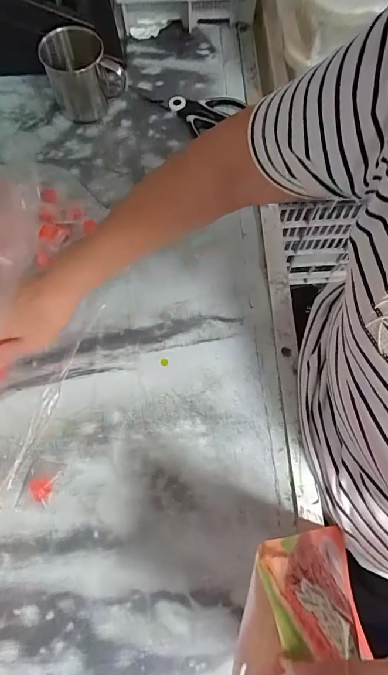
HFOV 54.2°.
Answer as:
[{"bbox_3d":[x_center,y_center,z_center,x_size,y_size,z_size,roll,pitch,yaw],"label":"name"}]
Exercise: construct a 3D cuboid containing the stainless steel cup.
[{"bbox_3d":[-0.151,-0.366,0.528,0.102,0.084,0.092,-19,71,-7],"label":"stainless steel cup"}]

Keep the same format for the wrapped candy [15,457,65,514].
[{"bbox_3d":[-0.156,0.147,0.379,0.034,0.012,0.051,14,71,5],"label":"wrapped candy"}]

